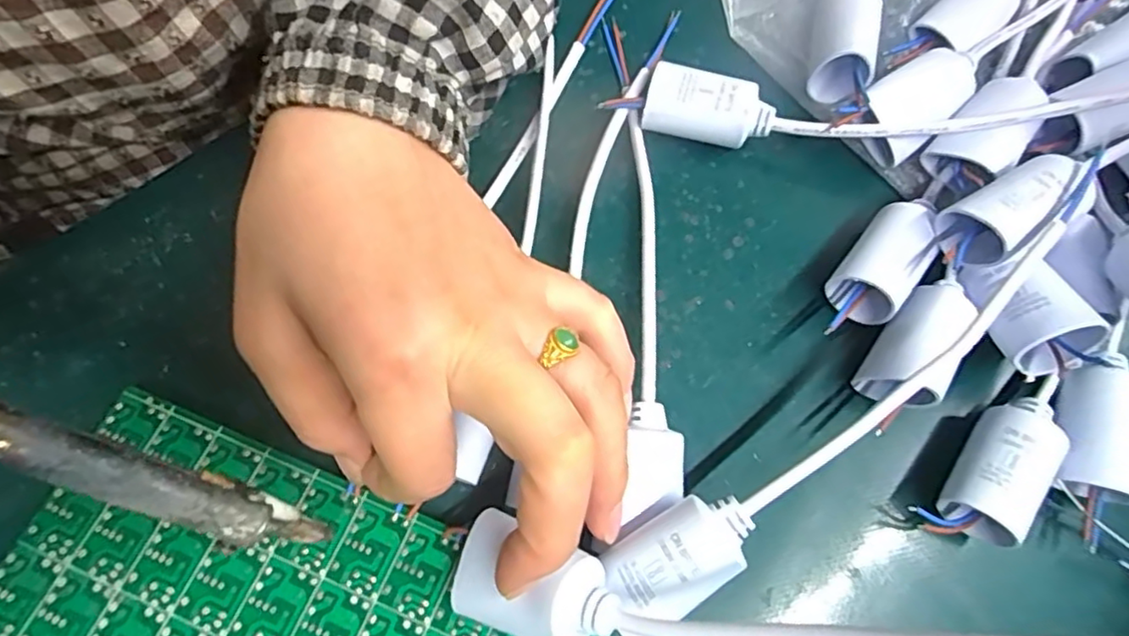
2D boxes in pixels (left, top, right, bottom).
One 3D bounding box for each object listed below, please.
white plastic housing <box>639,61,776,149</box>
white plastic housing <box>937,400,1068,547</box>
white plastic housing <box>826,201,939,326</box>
[{"bbox_3d":[0.058,-0.084,0.259,0.051,0.024,0.024,19,74,4],"label":"white plastic housing"},{"bbox_3d":[0.148,0.049,0.217,0.023,0.026,0.049,29,75,7],"label":"white plastic housing"},{"bbox_3d":[0.121,-0.020,0.241,0.025,0.026,0.043,40,77,10],"label":"white plastic housing"}]

